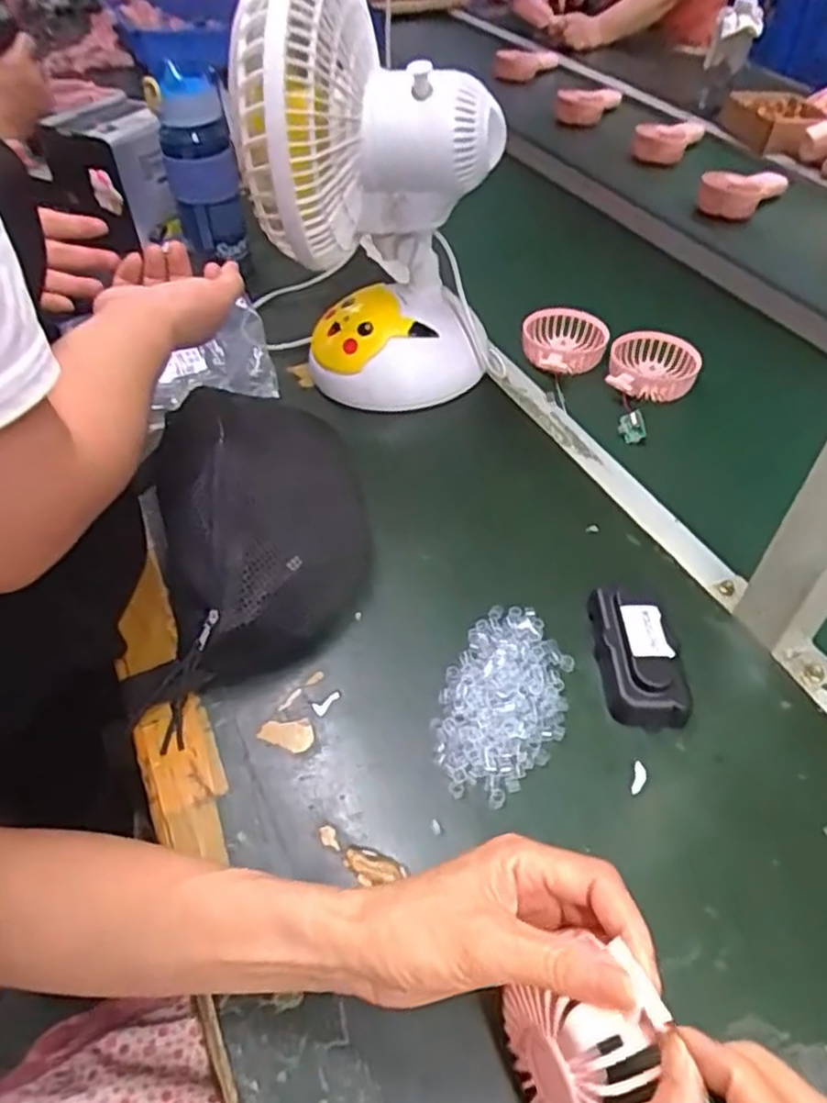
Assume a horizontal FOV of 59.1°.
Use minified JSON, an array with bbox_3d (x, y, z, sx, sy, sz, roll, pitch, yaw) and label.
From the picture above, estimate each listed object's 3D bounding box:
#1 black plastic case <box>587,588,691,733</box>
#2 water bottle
[{"bbox_3d":[0.149,0.066,0.485,0.050,0.028,0.099,0,47,-1],"label":"black plastic case"},{"bbox_3d":[-0.234,-0.426,0.793,0.076,0.166,0.080,-14,48,-13],"label":"water bottle"}]

